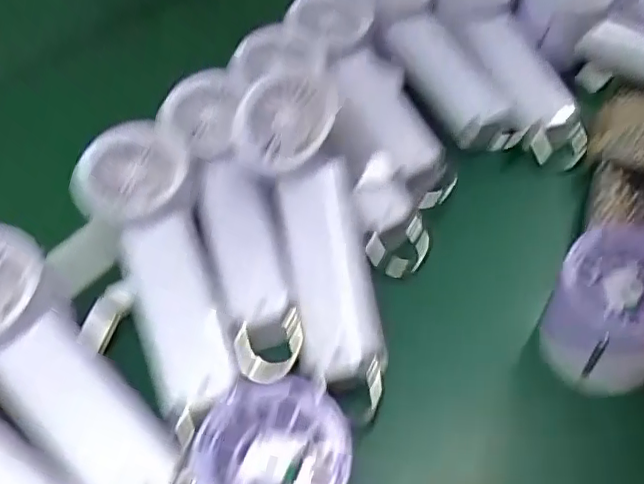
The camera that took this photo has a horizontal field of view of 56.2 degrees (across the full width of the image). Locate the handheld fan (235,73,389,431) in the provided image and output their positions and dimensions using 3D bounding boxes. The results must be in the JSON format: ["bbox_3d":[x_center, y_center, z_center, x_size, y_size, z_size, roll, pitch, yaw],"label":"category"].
[{"bbox_3d":[-0.002,-0.002,0.323,0.053,0.033,0.176,-13,78,-9],"label":"handheld fan"}]

